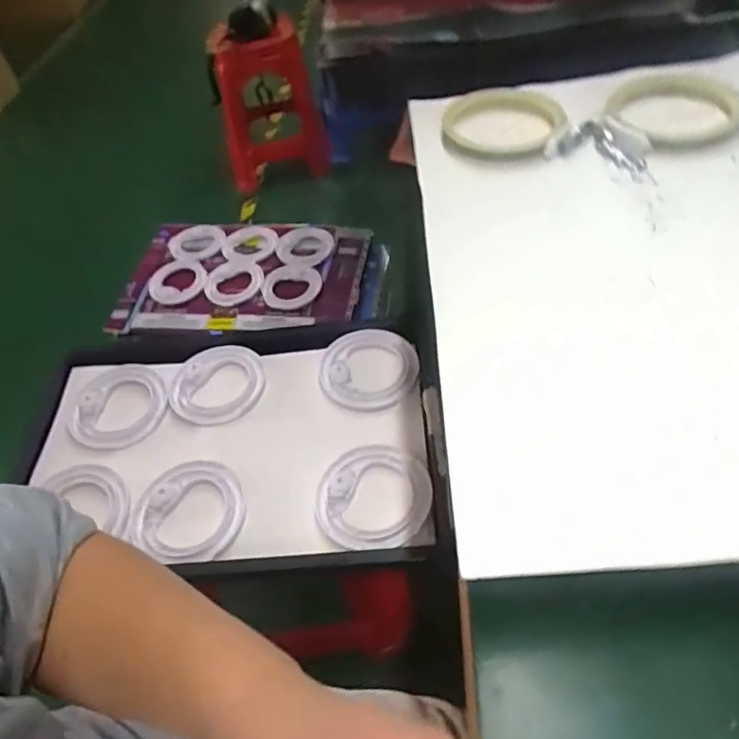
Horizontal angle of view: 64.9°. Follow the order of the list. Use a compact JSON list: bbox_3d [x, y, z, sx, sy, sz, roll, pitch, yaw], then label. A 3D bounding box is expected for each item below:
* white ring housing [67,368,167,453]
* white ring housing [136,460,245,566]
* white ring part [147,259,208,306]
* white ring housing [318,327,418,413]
[{"bbox_3d":[-0.348,0.047,0.799,0.129,0.027,0.129,-28,52,-15],"label":"white ring housing"},{"bbox_3d":[-0.212,0.172,0.692,0.123,0.027,0.126,-4,49,5],"label":"white ring housing"},{"bbox_3d":[-0.444,-0.201,1.345,0.127,0.030,0.141,-13,49,-3],"label":"white ring part"},{"bbox_3d":[0.000,-0.003,0.797,0.135,0.020,0.125,-10,49,0],"label":"white ring housing"}]

